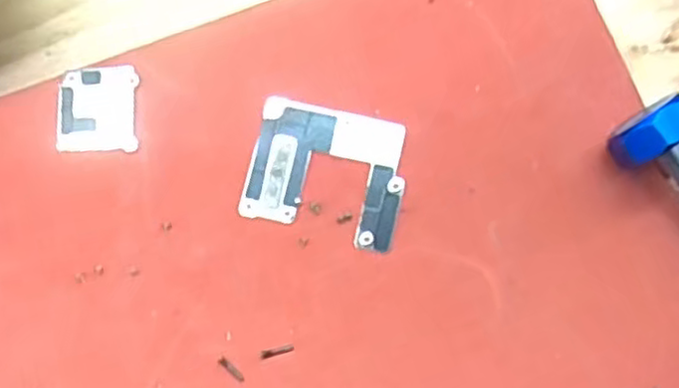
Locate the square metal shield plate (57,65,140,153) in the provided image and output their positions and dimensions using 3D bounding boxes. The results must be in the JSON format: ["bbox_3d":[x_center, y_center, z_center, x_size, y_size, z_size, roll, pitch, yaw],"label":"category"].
[{"bbox_3d":[-0.053,-0.019,0.153,0.017,0.004,0.019,-1,78,0],"label":"square metal shield plate"}]

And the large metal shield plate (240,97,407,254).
[{"bbox_3d":[-0.002,-0.005,0.150,0.033,0.004,0.028,12,79,3],"label":"large metal shield plate"}]

